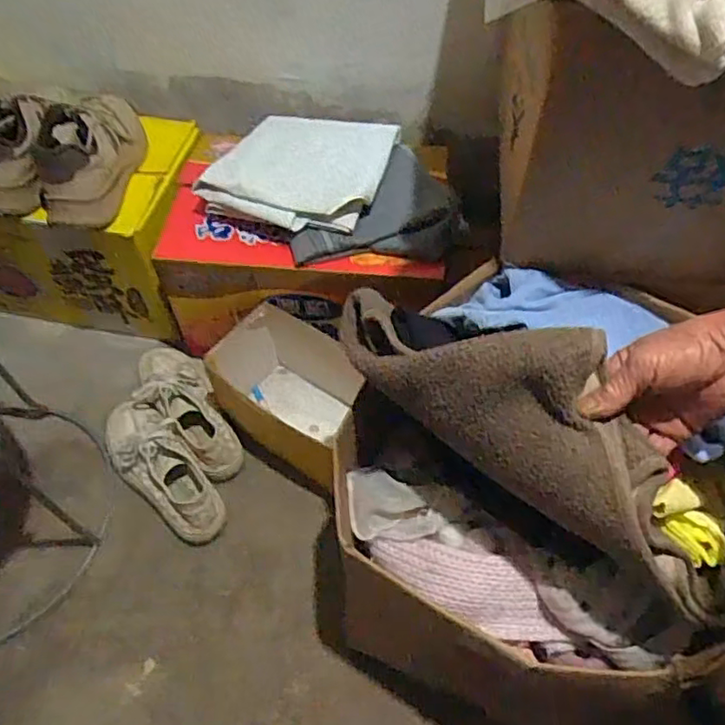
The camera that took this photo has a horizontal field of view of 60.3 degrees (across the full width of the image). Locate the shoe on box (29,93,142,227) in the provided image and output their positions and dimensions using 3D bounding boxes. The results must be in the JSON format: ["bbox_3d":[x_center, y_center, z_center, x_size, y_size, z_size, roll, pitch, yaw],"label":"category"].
[{"bbox_3d":[-0.358,-0.293,0.834,0.106,0.088,0.221,-2,54,-1],"label":"shoe on box"}]

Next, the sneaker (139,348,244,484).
[{"bbox_3d":[-0.239,0.053,0.875,0.080,0.070,0.245,-29,59,-19],"label":"sneaker"}]

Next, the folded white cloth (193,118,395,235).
[{"bbox_3d":[-0.082,-0.273,0.837,0.220,0.035,0.223,11,55,8],"label":"folded white cloth"}]

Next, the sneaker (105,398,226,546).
[{"bbox_3d":[-0.268,0.141,0.825,0.090,0.083,0.236,-33,61,-21],"label":"sneaker"}]

